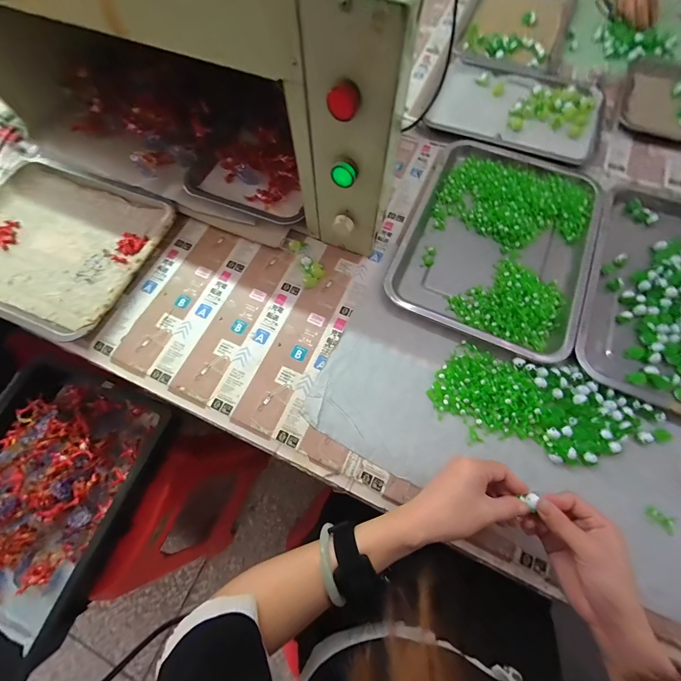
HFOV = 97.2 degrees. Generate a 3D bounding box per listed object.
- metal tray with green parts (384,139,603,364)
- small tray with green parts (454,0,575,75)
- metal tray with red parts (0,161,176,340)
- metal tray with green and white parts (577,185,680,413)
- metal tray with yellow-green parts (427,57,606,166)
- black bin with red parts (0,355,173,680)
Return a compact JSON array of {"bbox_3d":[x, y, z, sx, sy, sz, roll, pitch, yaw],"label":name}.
[{"bbox_3d":[0.239,-0.158,0.461,0.259,0.023,0.345,23,72,8],"label":"metal tray with green parts"},{"bbox_3d":[0.376,-0.687,0.638,0.206,0.033,0.304,22,74,8],"label":"small tray with green parts"},{"bbox_3d":[-0.447,-0.157,0.460,0.329,0.024,0.249,21,72,7],"label":"metal tray with red parts"},{"bbox_3d":[0.491,-0.066,0.420,0.253,0.029,0.371,24,72,8],"label":"metal tray with green and white parts"},{"bbox_3d":[0.323,-0.432,0.550,0.285,0.023,0.239,26,73,9],"label":"metal tray with yellow-green parts"},{"bbox_3d":[-0.533,0.294,0.537,0.303,0.096,0.422,20,73,8],"label":"black bin with red parts"}]

